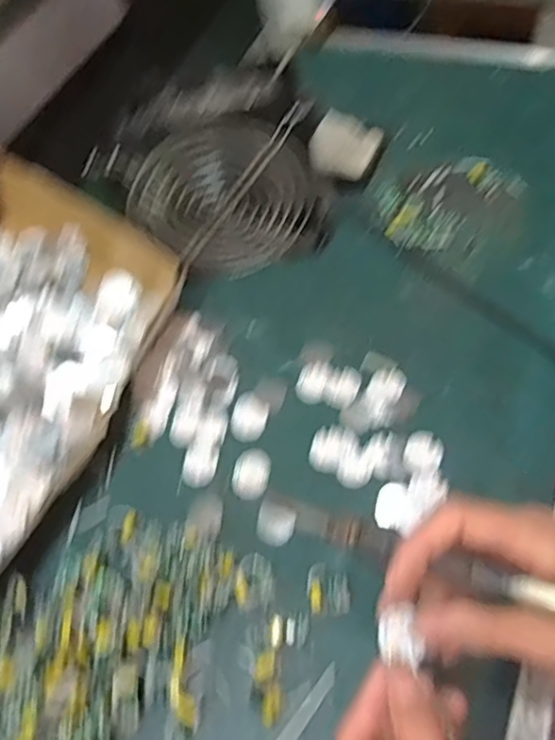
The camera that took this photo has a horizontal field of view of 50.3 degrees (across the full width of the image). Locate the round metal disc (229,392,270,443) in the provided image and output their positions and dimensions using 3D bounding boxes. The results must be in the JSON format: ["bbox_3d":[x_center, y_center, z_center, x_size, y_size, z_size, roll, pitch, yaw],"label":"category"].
[{"bbox_3d":[-0.021,0.034,0.437,0.028,0.004,0.037,8,60,12],"label":"round metal disc"}]

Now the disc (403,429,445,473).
[{"bbox_3d":[0.100,0.055,0.404,0.025,0.004,0.030,11,60,14],"label":"disc"}]

